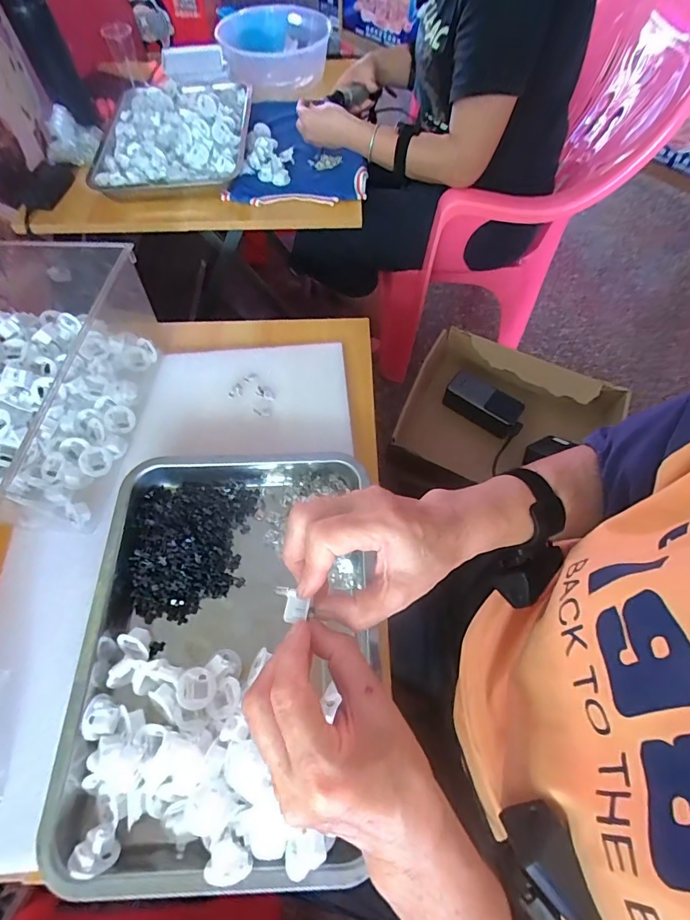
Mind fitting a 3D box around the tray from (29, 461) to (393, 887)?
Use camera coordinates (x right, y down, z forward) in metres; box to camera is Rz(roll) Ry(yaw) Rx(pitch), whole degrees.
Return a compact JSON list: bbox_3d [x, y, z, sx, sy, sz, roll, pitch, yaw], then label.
[{"bbox_3d":[-0.113,0.168,0.423,0.278,0.043,0.369,-2,61,-1],"label":"tray"}]

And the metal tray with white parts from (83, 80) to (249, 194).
[{"bbox_3d":[-0.338,-0.651,0.836,0.292,0.064,0.365,-1,61,-1],"label":"metal tray with white parts"}]

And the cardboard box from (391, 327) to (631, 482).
[{"bbox_3d":[0.296,-0.081,0.796,0.362,0.102,0.238,24,63,13],"label":"cardboard box"}]

